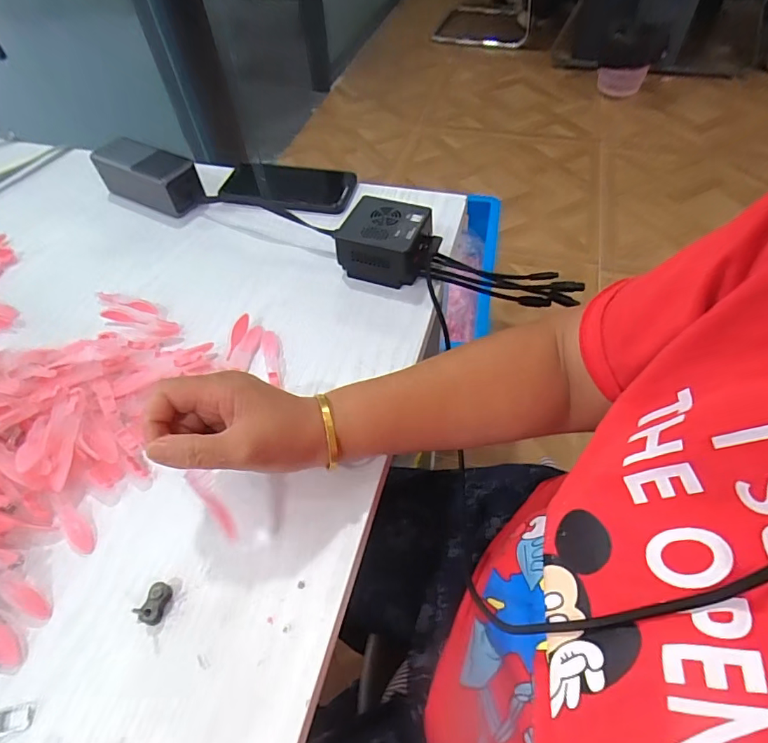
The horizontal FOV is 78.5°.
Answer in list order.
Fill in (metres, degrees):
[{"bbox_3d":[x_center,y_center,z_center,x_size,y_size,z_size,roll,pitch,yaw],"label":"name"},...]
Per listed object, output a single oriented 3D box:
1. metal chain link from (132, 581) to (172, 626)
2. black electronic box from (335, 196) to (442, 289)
[{"bbox_3d":[-0.147,0.148,0.301,0.010,0.016,0.024,10,55,11],"label":"metal chain link"},{"bbox_3d":[0.006,-0.130,0.478,0.090,0.051,0.073,18,56,16],"label":"black electronic box"}]

